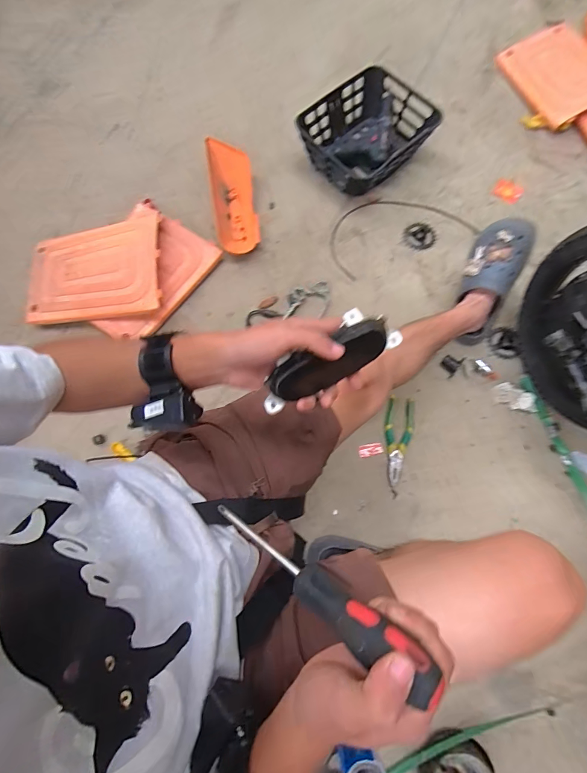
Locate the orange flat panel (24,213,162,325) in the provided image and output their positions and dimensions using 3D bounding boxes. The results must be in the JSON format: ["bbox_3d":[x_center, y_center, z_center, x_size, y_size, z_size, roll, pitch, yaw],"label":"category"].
[{"bbox_3d":[-0.487,-0.277,0.896,0.346,0.023,0.258,-11,73,8],"label":"orange flat panel"}]

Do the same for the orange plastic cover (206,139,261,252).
[{"bbox_3d":[-0.165,-0.500,0.988,0.116,0.054,0.325,-9,75,-2],"label":"orange plastic cover"}]

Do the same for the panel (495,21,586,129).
[{"bbox_3d":[0.785,-0.923,1.084,0.246,0.022,0.322,-26,71,2],"label":"panel"}]

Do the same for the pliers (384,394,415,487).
[{"bbox_3d":[0.230,0.120,0.821,0.063,0.019,0.191,13,76,3],"label":"pliers"}]

